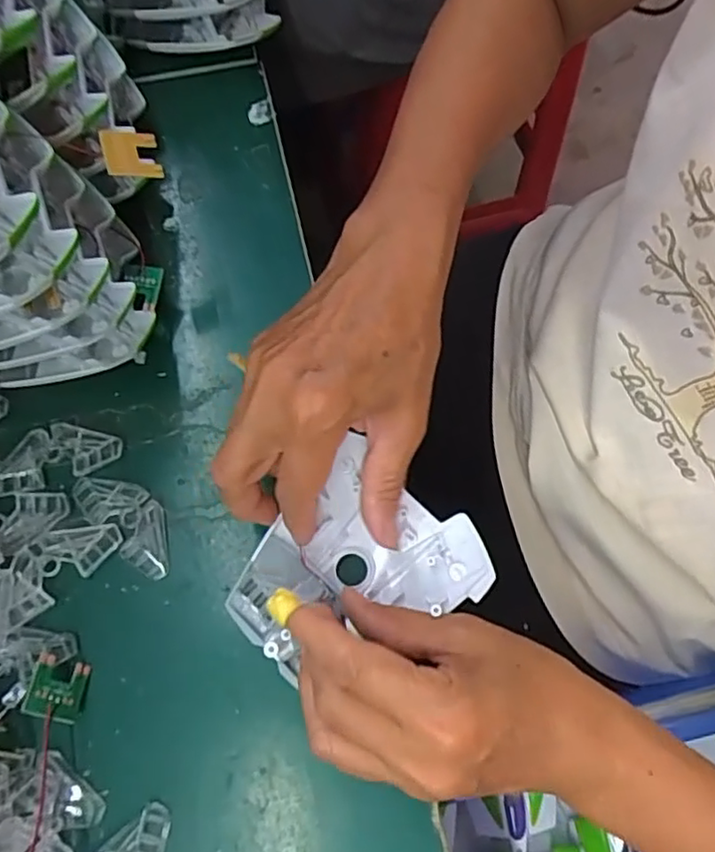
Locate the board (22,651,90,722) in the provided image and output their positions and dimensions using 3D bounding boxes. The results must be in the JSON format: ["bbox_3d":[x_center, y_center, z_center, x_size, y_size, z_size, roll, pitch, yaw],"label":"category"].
[{"bbox_3d":[-0.137,0.120,0.287,0.026,0.004,0.026,29,48,-36],"label":"board"}]

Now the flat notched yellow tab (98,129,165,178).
[{"bbox_3d":[-0.109,-0.132,0.302,0.026,0.006,0.027,-8,72,-28],"label":"flat notched yellow tab"}]

